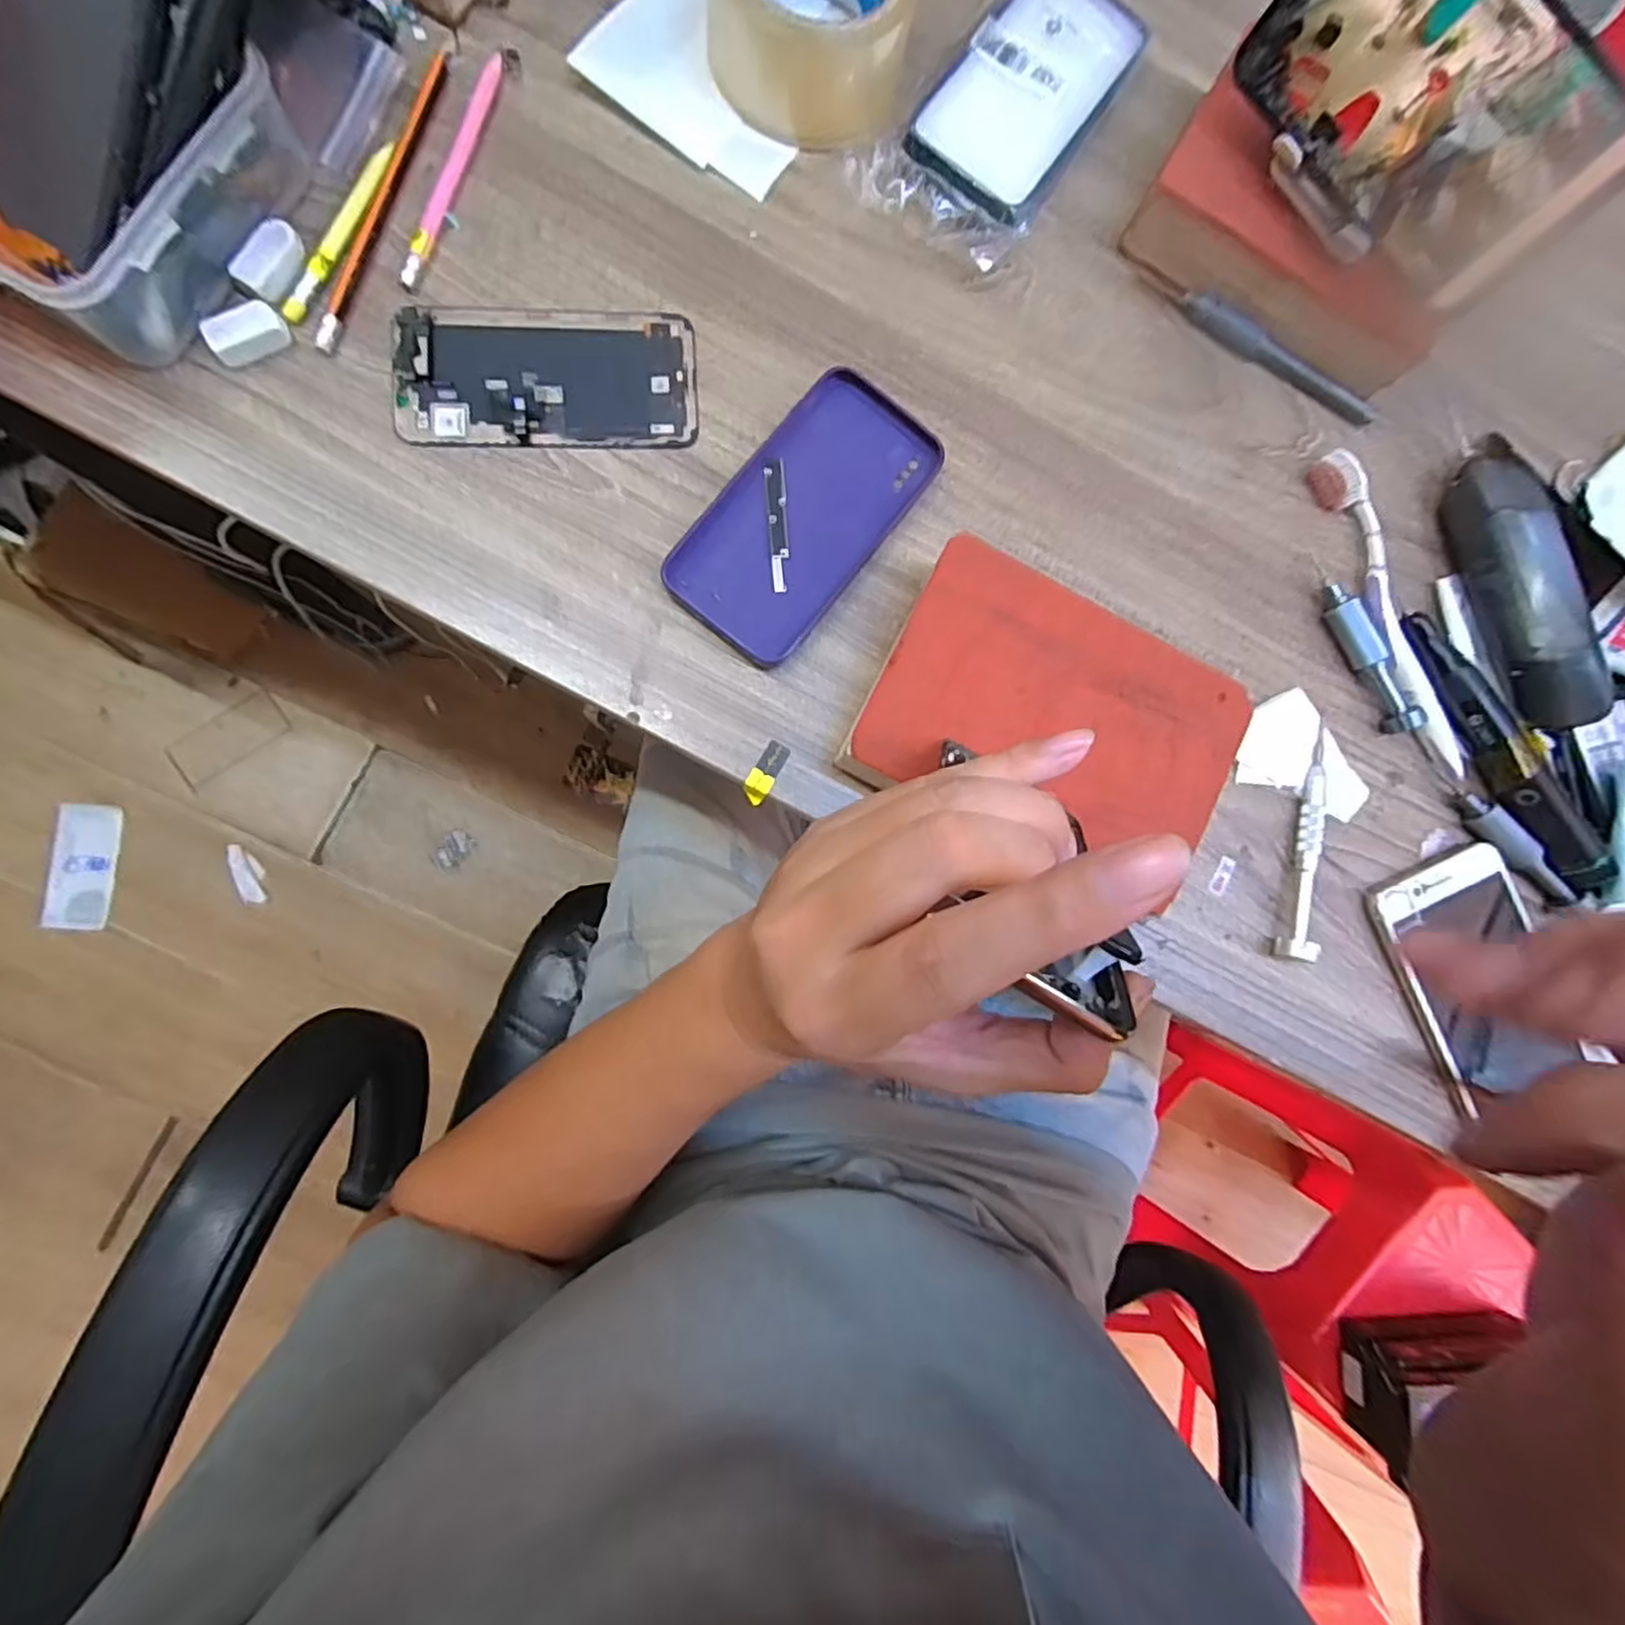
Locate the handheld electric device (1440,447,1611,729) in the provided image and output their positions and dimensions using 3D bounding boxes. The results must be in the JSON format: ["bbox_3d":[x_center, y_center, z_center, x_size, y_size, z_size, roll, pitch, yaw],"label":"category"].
[{"bbox_3d":[0.363,-0.115,0.359,0.024,0.034,0.143,-7,86,-7],"label":"handheld electric device"}]

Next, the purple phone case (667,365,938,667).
[{"bbox_3d":[-0.004,-0.145,0.342,0.075,0.008,0.144,38,83,-2],"label":"purple phone case"}]

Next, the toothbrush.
[{"bbox_3d":[0.303,-0.105,0.369,0.025,0.015,0.175,-16,88,-7],"label":"toothbrush"}]

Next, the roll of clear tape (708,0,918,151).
[{"bbox_3d":[0.000,-0.391,0.342,0.095,0.052,0.095,0,86,-6],"label":"roll of clear tape"}]

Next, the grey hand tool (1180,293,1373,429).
[{"bbox_3d":[0.250,-0.242,0.377,0.120,0.013,0.011,30,83,-3],"label":"grey hand tool"}]

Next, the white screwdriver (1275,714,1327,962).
[{"bbox_3d":[0.253,0.014,0.356,0.016,0.011,0.122,16,84,-5],"label":"white screwdriver"}]

